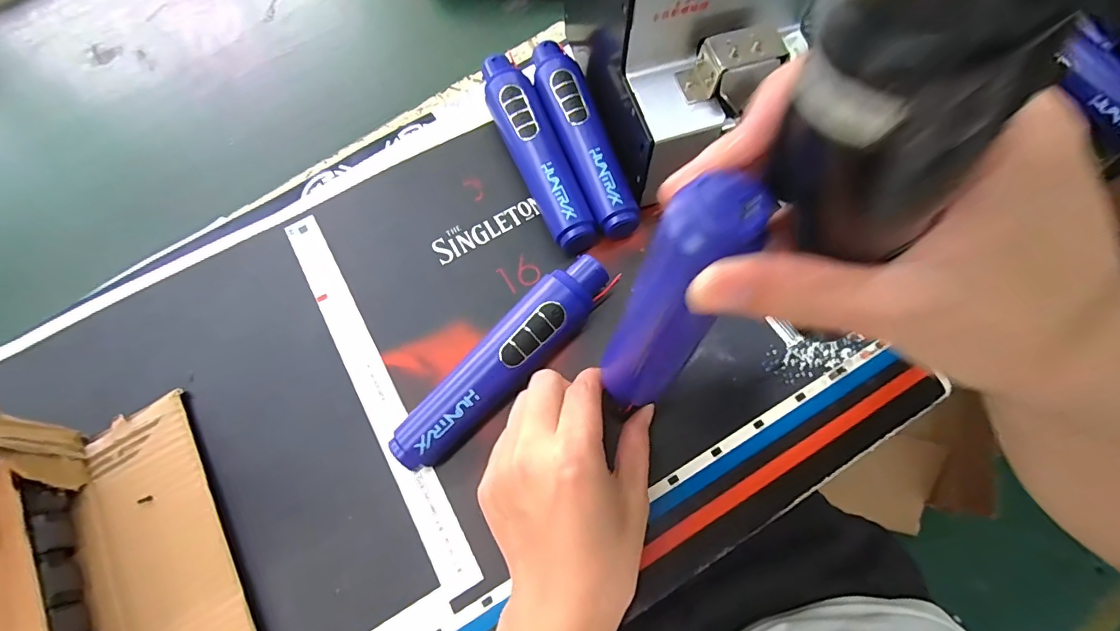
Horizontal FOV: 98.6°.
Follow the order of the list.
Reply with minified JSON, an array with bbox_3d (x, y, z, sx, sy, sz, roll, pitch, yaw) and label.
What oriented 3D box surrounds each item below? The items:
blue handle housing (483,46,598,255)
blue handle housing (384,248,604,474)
[{"bbox_3d":[-0.018,-0.124,0.368,0.036,0.040,0.179,-21,69,-6],"label":"blue handle housing"},{"bbox_3d":[-0.040,0.034,0.311,0.158,0.039,0.040,-43,72,-13],"label":"blue handle housing"}]

